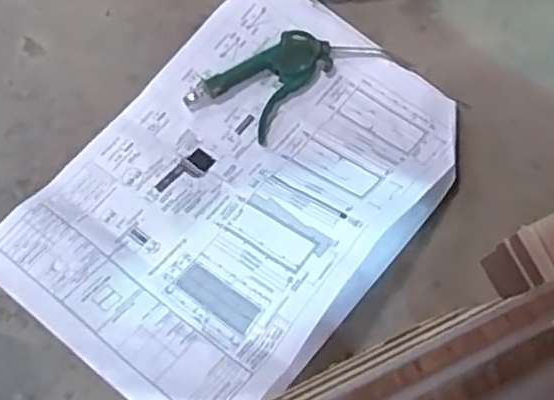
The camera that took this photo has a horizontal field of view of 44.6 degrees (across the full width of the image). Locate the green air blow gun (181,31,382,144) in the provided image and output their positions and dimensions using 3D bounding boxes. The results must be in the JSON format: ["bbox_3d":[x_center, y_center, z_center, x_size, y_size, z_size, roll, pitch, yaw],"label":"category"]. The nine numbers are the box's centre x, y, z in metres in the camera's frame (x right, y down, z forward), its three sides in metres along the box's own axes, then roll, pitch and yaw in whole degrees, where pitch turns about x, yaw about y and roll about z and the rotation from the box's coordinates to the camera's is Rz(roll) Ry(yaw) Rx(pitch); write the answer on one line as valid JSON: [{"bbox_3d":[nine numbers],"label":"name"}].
[{"bbox_3d":[0.007,-0.130,0.694,0.195,0.019,0.088,-34,79,-8],"label":"green air blow gun"}]

